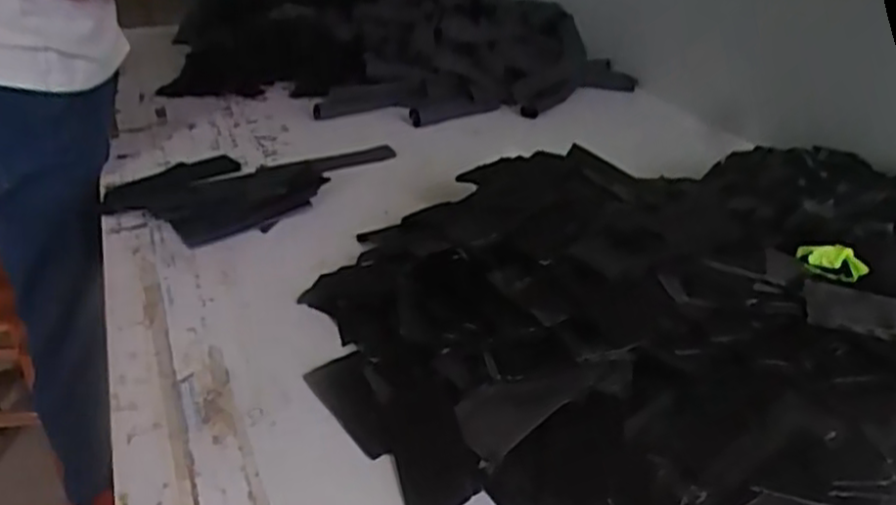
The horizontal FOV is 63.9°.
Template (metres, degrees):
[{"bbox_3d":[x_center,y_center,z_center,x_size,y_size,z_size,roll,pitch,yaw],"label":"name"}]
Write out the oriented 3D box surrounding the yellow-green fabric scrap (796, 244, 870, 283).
[{"bbox_3d":[0.355,0.012,0.667,0.054,0.019,0.038,7,61,6],"label":"yellow-green fabric scrap"}]

